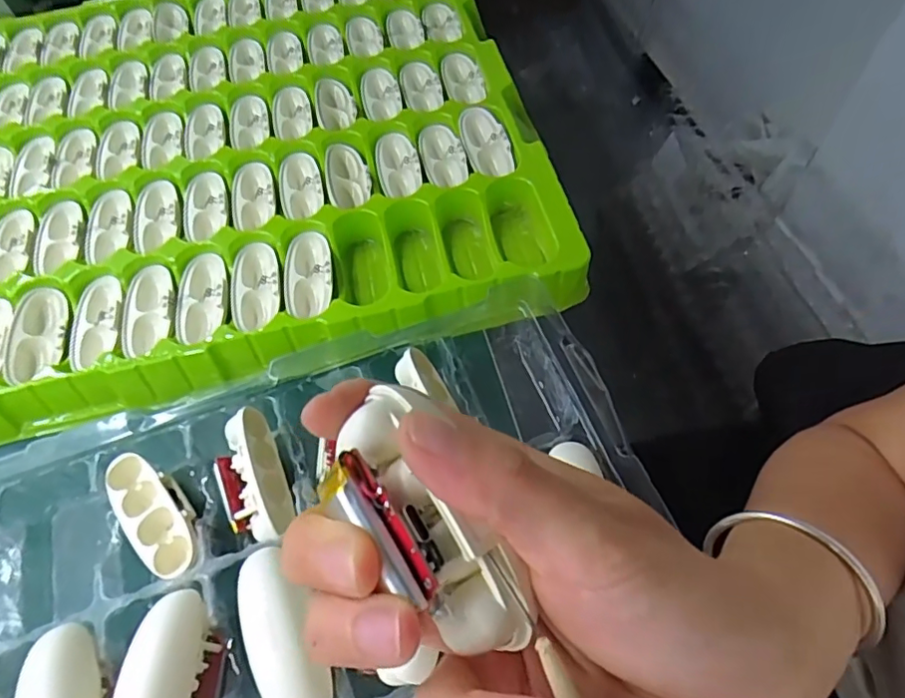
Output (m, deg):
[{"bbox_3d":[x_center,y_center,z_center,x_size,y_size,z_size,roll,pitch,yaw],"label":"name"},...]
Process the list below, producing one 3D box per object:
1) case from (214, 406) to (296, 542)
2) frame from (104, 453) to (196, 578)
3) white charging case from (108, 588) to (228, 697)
[{"bbox_3d":[-0.094,0.058,0.258,0.027,0.017,0.060,-22,60,-8],"label":"case"},{"bbox_3d":[-0.134,0.074,0.253,0.026,0.012,0.063,-39,63,-17],"label":"frame"},{"bbox_3d":[-0.109,0.129,0.215,0.033,0.019,0.064,-3,59,4],"label":"white charging case"}]

